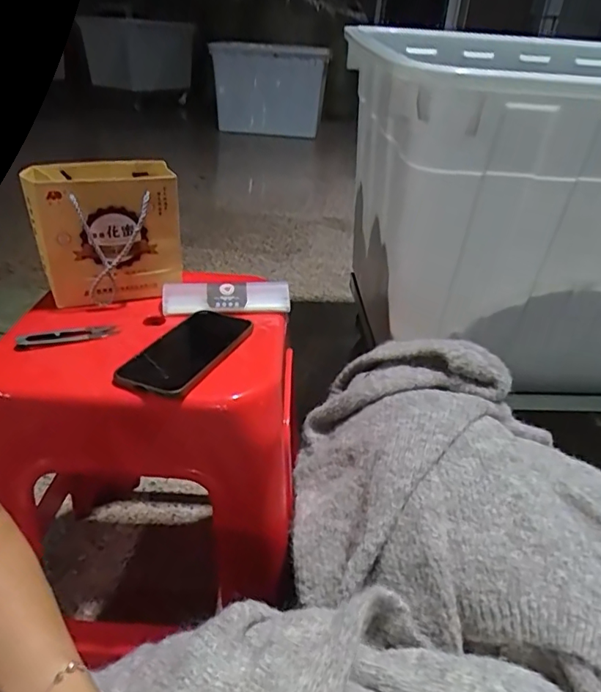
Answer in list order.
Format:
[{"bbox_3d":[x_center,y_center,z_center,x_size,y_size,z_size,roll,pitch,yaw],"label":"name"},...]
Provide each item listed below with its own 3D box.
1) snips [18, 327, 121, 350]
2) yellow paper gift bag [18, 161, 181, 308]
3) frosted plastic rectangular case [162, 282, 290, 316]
[{"bbox_3d":[-0.251,-0.011,0.570,0.099,0.016,0.011,-15,35,-27],"label":"snips"},{"bbox_3d":[-0.230,-0.139,0.644,0.158,0.144,0.095,-5,32,-14],"label":"yellow paper gift bag"},{"bbox_3d":[-0.090,-0.058,0.645,0.151,0.027,0.034,0,31,-6],"label":"frosted plastic rectangular case"}]

